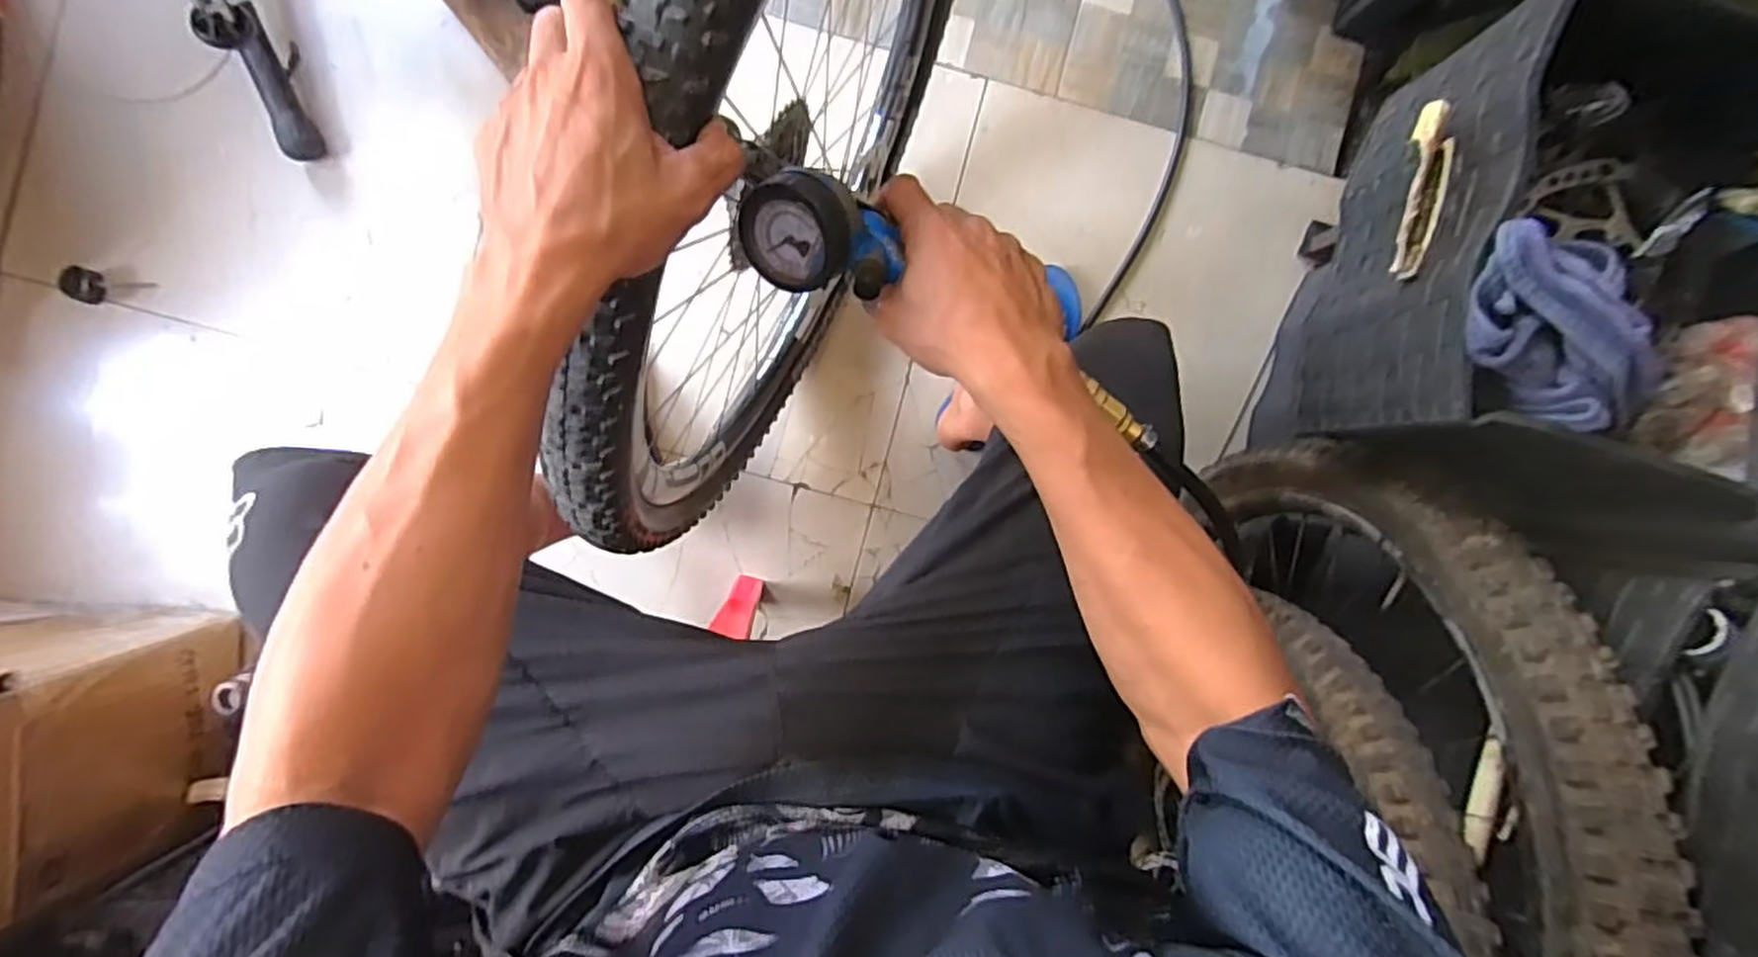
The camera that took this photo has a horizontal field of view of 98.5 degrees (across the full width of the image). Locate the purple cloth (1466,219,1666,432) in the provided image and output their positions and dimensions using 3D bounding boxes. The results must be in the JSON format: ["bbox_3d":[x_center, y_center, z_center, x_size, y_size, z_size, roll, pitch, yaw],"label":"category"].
[{"bbox_3d":[0.415,-0.092,0.468,0.125,0.063,0.127,-6,92,-2],"label":"purple cloth"}]

